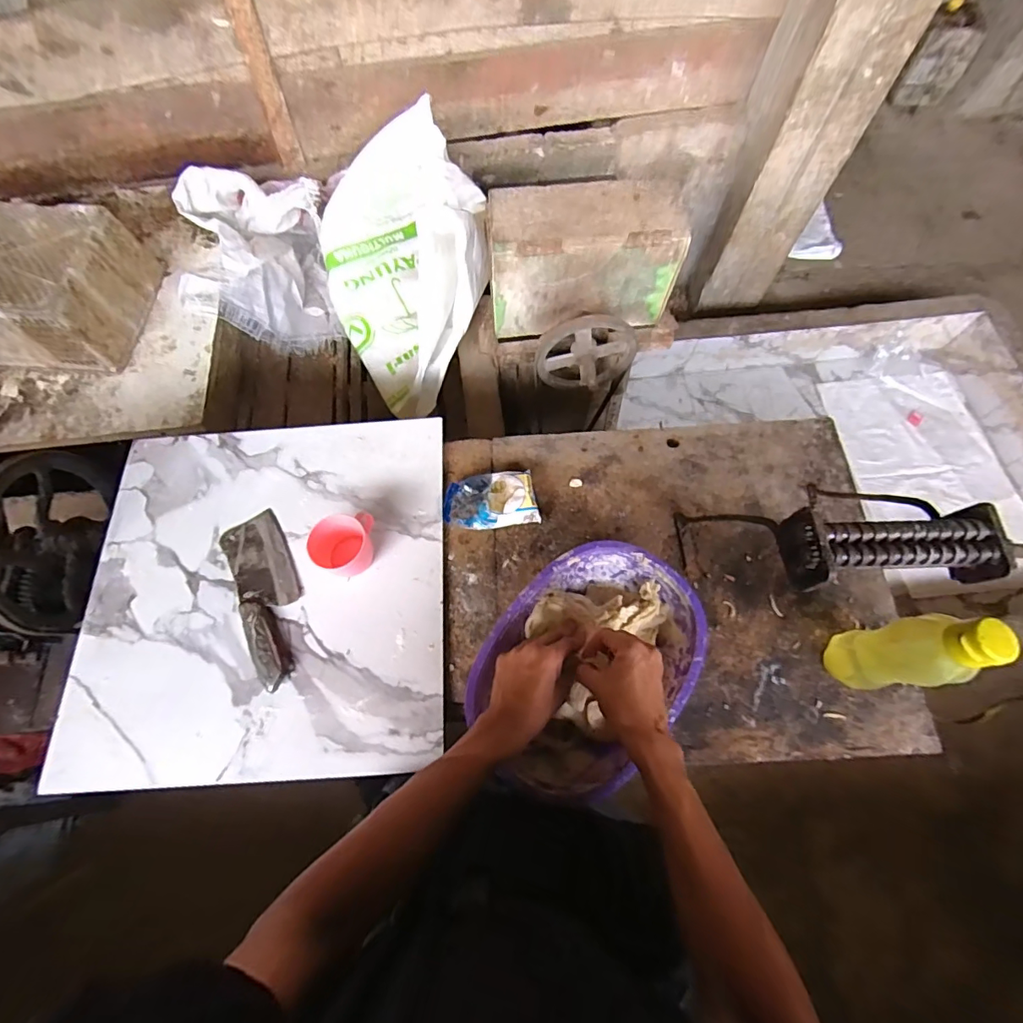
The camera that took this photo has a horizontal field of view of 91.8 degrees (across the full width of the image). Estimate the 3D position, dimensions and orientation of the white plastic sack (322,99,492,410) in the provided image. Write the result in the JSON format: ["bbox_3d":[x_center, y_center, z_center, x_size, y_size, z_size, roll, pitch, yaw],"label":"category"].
[{"bbox_3d":[-0.237,-0.595,1.129,0.383,0.256,0.709,-13,65,-8],"label":"white plastic sack"}]

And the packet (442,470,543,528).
[{"bbox_3d":[-0.030,-0.016,0.711,0.129,0.033,0.082,-4,65,-3],"label":"packet"}]

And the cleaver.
[{"bbox_3d":[-0.328,0.108,0.671,0.081,0.019,0.238,-26,68,-13],"label":"cleaver"}]

